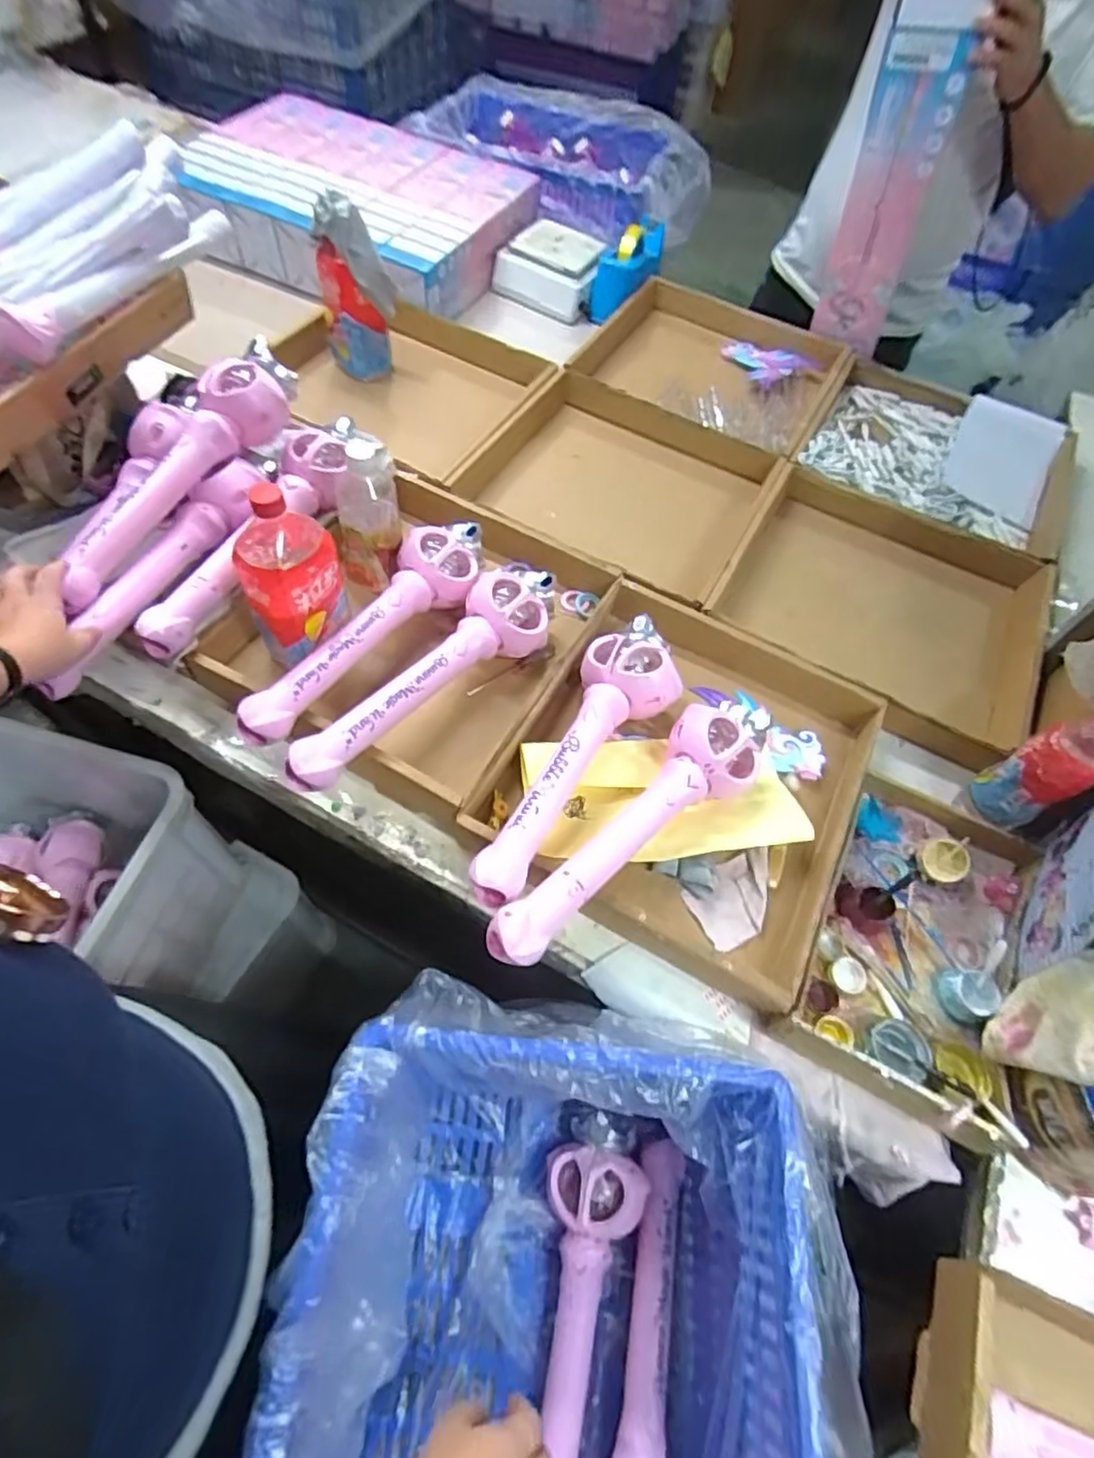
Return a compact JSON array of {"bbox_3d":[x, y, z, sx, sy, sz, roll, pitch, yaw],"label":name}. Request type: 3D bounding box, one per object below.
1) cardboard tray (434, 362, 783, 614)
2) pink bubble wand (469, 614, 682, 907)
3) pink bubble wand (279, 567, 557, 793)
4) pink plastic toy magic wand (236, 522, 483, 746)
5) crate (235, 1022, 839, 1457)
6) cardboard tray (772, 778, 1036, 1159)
[{"bbox_3d":[0.108,-0.348,0.953,0.397,0.089,0.366,28,61,12],"label":"cardboard tray"},{"bbox_3d":[0.041,0.028,0.672,0.111,0.085,0.363,25,61,10],"label":"pink bubble wand"},{"bbox_3d":[-0.126,-0.071,0.689,0.103,0.062,0.363,42,65,18],"label":"pink bubble wand"},{"bbox_3d":[-0.189,-0.116,0.710,0.097,0.061,0.361,29,62,12],"label":"pink plastic toy magic wand"},{"bbox_3d":[-0.011,0.528,0.502,0.358,0.311,0.496,8,59,0],"label":"crate"},{"bbox_3d":[0.357,0.199,0.625,0.191,0.044,0.302,28,61,11],"label":"cardboard tray"}]

